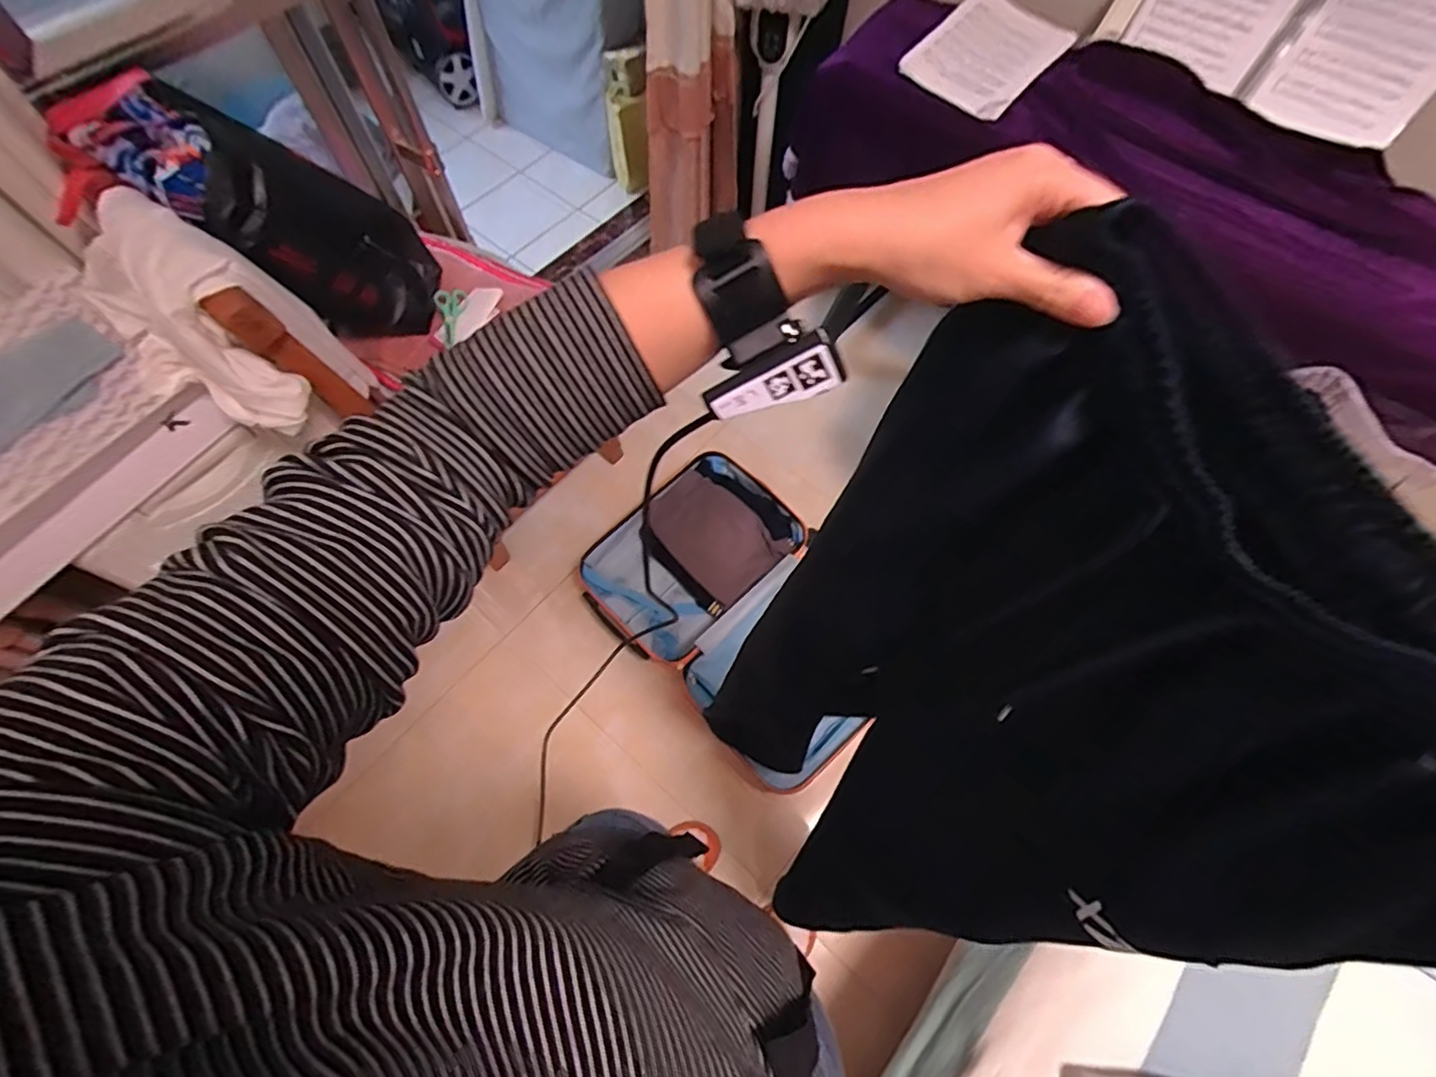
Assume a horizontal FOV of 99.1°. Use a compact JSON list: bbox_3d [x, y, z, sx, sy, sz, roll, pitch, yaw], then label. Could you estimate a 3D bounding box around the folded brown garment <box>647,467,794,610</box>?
[{"bbox_3d":[-0.014,-0.014,1.546,0.212,0.075,0.343,-40,71,-17],"label":"folded brown garment"}]

